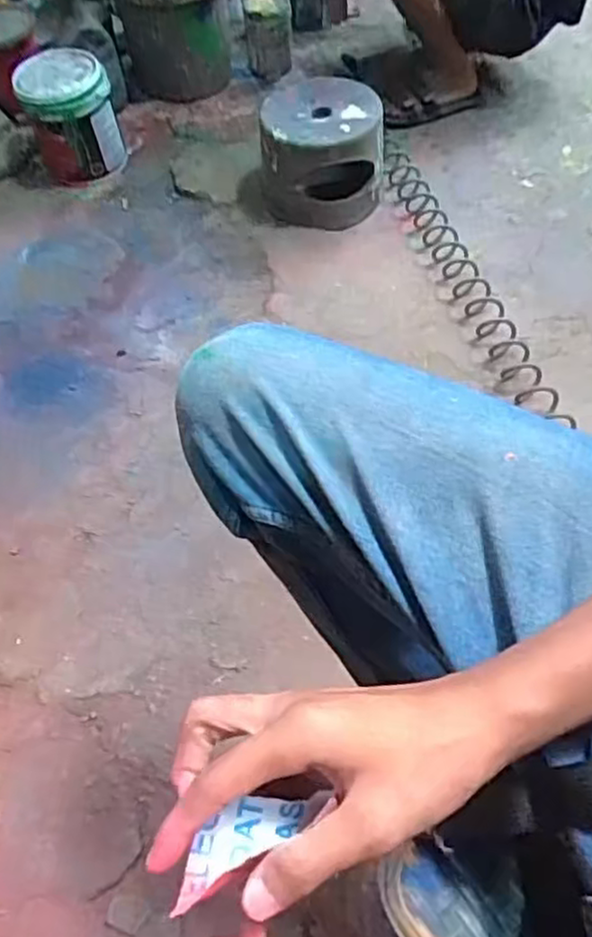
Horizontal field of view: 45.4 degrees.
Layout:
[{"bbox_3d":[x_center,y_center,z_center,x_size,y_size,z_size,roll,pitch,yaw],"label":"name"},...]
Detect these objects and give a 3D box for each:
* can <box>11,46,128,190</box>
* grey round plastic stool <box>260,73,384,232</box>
[{"bbox_3d":[-0.481,-0.759,1.515,0.186,0.217,0.194,-2,57,3],"label":"can"},{"bbox_3d":[0.048,-0.632,1.412,0.228,0.182,0.245,-2,57,3],"label":"grey round plastic stool"}]

